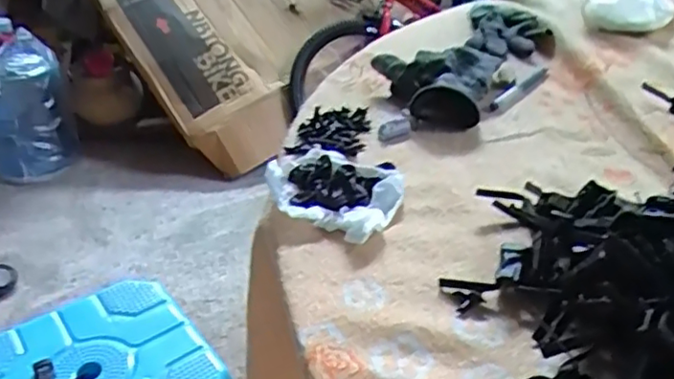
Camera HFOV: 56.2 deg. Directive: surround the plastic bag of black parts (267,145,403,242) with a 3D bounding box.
[{"bbox_3d":[-0.001,-0.006,0.487,0.105,0.023,0.092,15,37,27],"label":"plastic bag of black parts"}]

